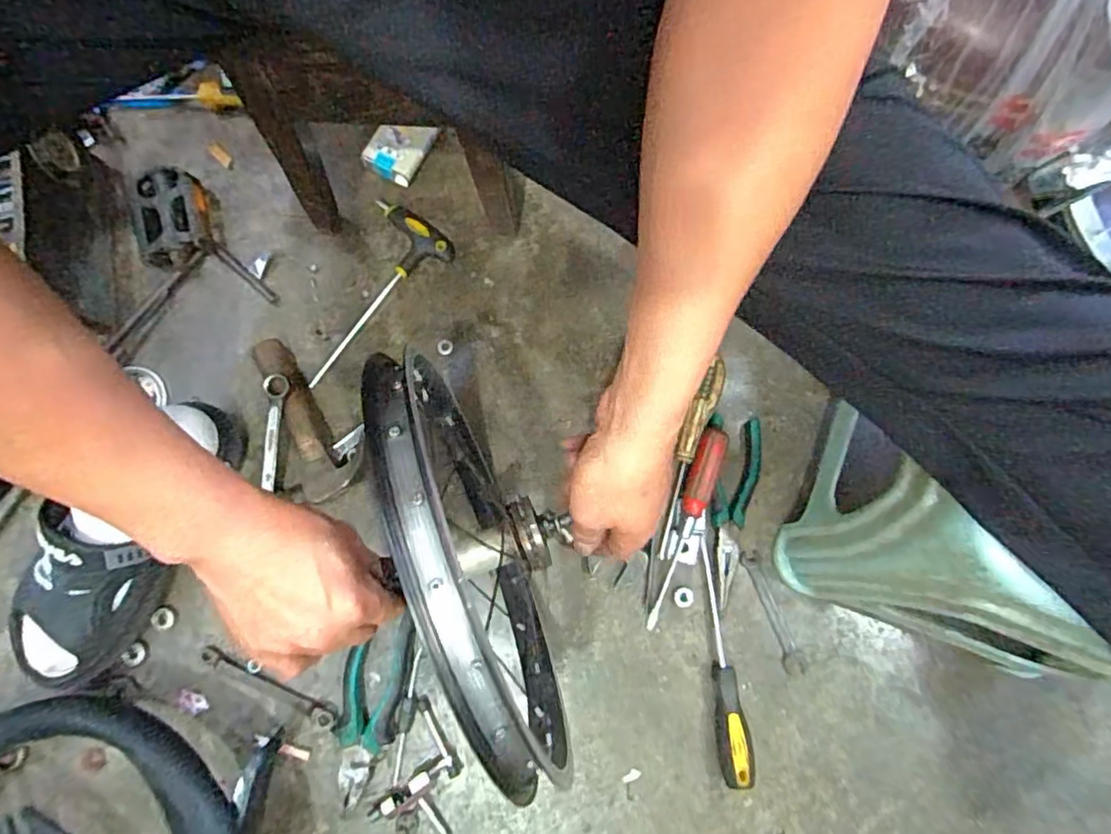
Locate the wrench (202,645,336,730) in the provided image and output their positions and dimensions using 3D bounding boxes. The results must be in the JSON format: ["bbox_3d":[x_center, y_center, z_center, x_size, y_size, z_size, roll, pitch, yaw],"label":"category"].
[{"bbox_3d":[-0.271,0.256,0.567,0.142,0.014,0.022,25,80,3],"label":"wrench"}]

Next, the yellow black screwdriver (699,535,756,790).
[{"bbox_3d":[0.154,0.225,0.563,0.024,0.028,0.214,-7,80,-3],"label":"yellow black screwdriver"}]

